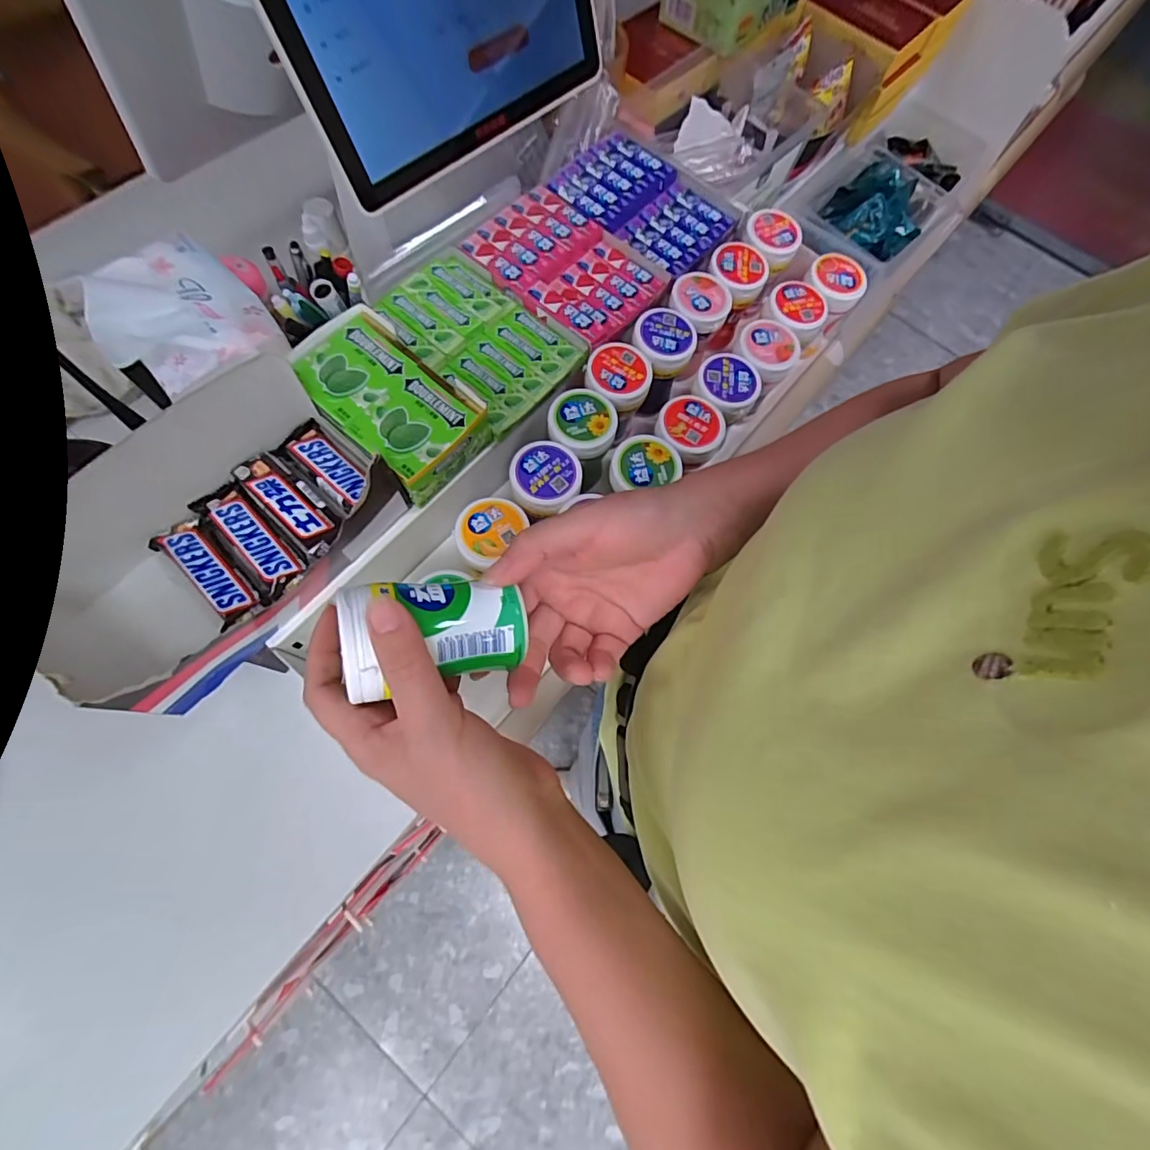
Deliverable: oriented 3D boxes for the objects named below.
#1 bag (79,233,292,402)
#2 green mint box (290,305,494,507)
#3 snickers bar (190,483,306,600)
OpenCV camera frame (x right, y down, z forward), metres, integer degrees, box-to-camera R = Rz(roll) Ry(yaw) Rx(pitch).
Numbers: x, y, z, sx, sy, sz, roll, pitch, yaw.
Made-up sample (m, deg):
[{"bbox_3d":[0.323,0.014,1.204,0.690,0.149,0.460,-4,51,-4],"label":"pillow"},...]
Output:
[{"bbox_3d":[-0.275,-0.183,0.358,0.098,0.023,0.123,-35,78,-27],"label":"bag"},{"bbox_3d":[-0.135,-0.127,0.384,0.142,0.033,0.084,42,74,9],"label":"green mint box"},{"bbox_3d":[-0.224,-0.027,0.360,0.093,0.011,0.032,44,74,10],"label":"snickers bar"}]

